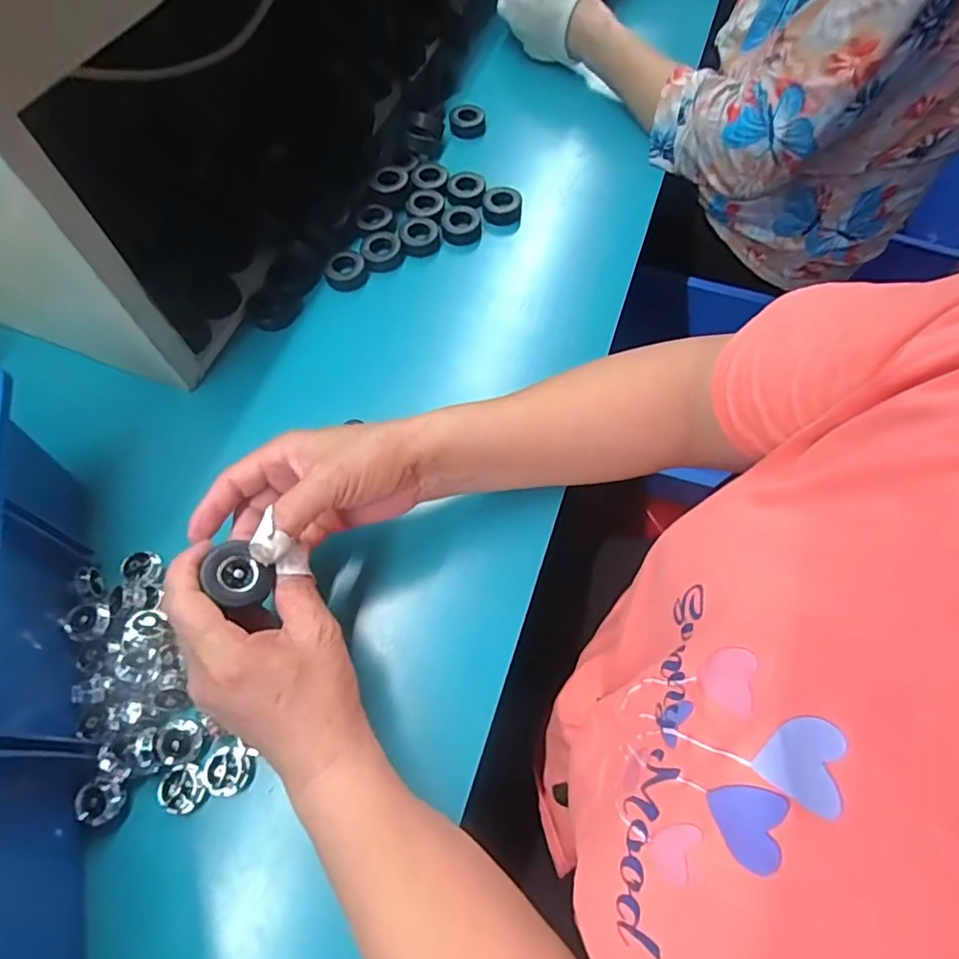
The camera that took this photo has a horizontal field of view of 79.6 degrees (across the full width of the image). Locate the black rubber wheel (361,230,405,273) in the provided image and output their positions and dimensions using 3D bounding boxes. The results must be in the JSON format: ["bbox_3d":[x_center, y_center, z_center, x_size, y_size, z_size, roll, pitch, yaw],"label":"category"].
[{"bbox_3d":[-0.089,-0.207,0.522,0.035,0.017,0.039,-14,66,-9],"label":"black rubber wheel"}]

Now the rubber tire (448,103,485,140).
[{"bbox_3d":[-0.013,-0.372,0.601,0.038,0.017,0.036,-3,64,-3],"label":"rubber tire"}]

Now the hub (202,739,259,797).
[{"bbox_3d":[-0.146,0.168,0.334,0.025,0.017,0.027,1,64,-2],"label":"hub"}]

